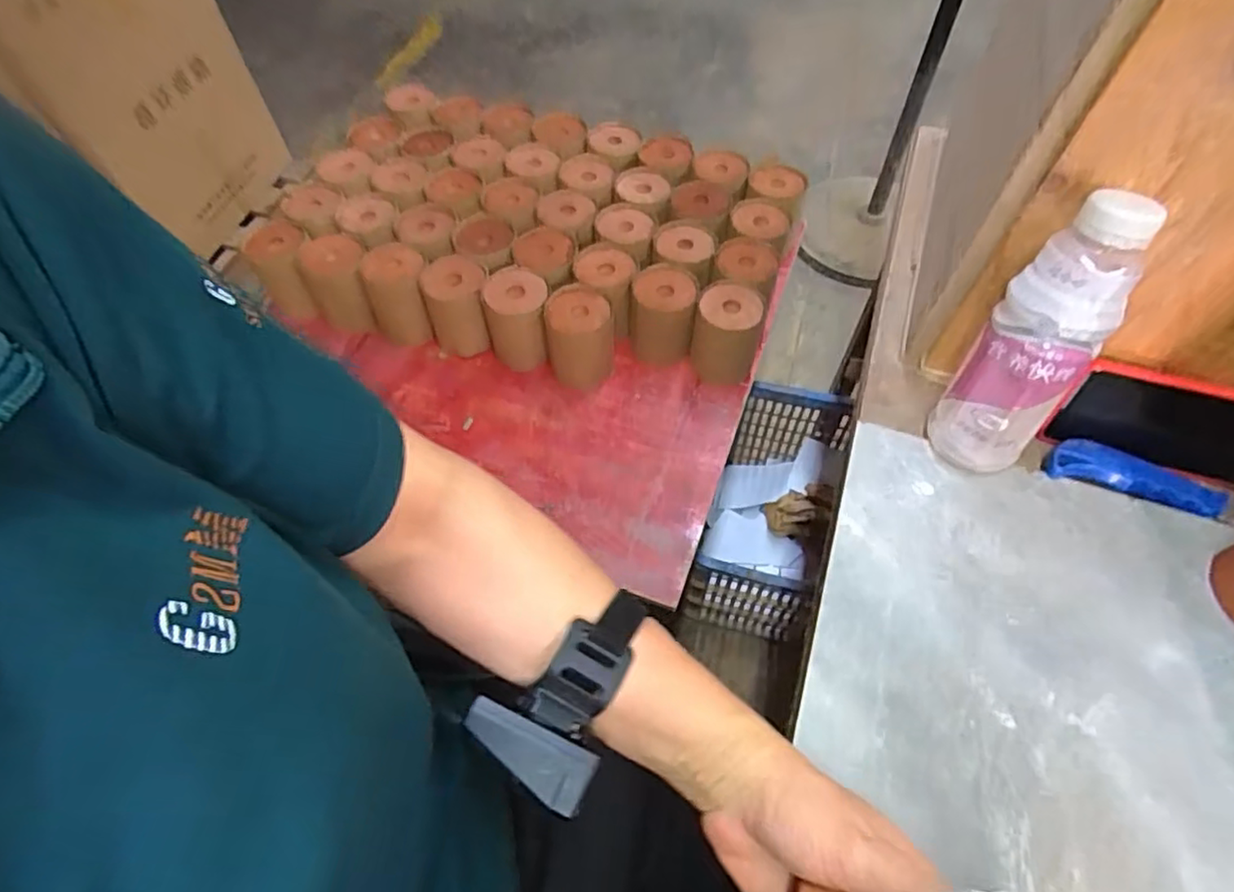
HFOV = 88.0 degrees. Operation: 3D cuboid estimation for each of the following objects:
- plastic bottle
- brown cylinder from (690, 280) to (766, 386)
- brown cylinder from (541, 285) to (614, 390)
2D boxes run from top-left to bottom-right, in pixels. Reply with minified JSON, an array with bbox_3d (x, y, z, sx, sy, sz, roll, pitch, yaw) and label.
[{"bbox_3d":[0.280,-0.066,0.425,0.069,0.180,0.082,36,65,21],"label":"plastic bottle"},{"bbox_3d":[0.144,-0.147,0.828,0.081,0.101,0.088,12,59,9],"label":"brown cylinder"},{"bbox_3d":[-0.047,-0.133,0.823,0.081,0.107,0.096,-4,58,-1],"label":"brown cylinder"}]

